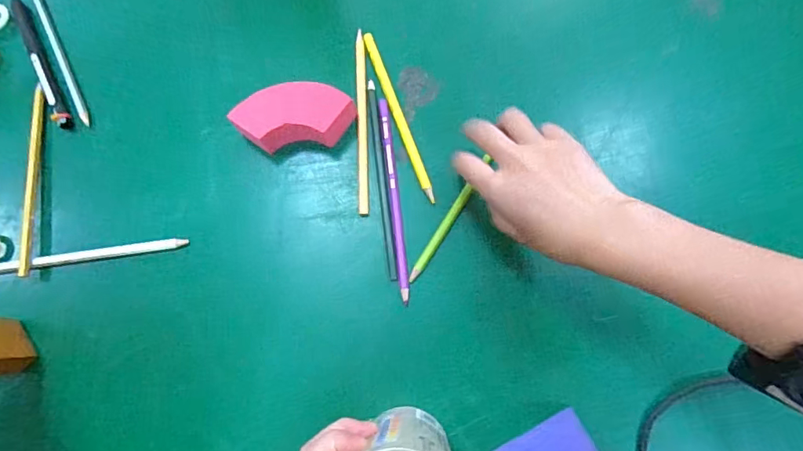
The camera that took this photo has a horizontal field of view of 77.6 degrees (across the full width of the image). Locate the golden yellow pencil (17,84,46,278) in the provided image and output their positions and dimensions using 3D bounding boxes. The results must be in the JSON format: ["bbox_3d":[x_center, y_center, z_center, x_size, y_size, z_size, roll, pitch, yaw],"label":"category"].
[{"bbox_3d":[-0.306,-0.039,0.414,0.009,0.010,0.162,-4,79,0],"label":"golden yellow pencil"}]

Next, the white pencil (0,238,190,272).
[{"bbox_3d":[-0.259,0.024,0.403,0.169,0.007,0.010,-8,79,0],"label":"white pencil"}]

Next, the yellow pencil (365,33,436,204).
[{"bbox_3d":[-0.003,-0.093,0.417,0.008,0.005,0.157,-20,79,-3],"label":"yellow pencil"}]

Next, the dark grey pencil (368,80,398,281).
[{"bbox_3d":[-0.016,-0.039,0.407,0.007,0.004,0.167,-7,79,0],"label":"dark grey pencil"}]

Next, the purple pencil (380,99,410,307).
[{"bbox_3d":[-0.005,-0.023,0.404,0.009,0.004,0.168,-7,79,0],"label":"purple pencil"}]

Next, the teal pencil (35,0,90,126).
[{"bbox_3d":[-0.306,-0.161,0.442,0.008,0.004,0.164,-25,80,-4],"label":"teal pencil"}]

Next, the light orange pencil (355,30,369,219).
[{"bbox_3d":[-0.033,-0.088,0.417,0.009,0.004,0.160,-2,79,1],"label":"light orange pencil"}]

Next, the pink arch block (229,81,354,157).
[{"bbox_3d":[-0.084,-0.083,0.403,0.095,0.040,0.049,-5,79,0],"label":"pink arch block"}]

